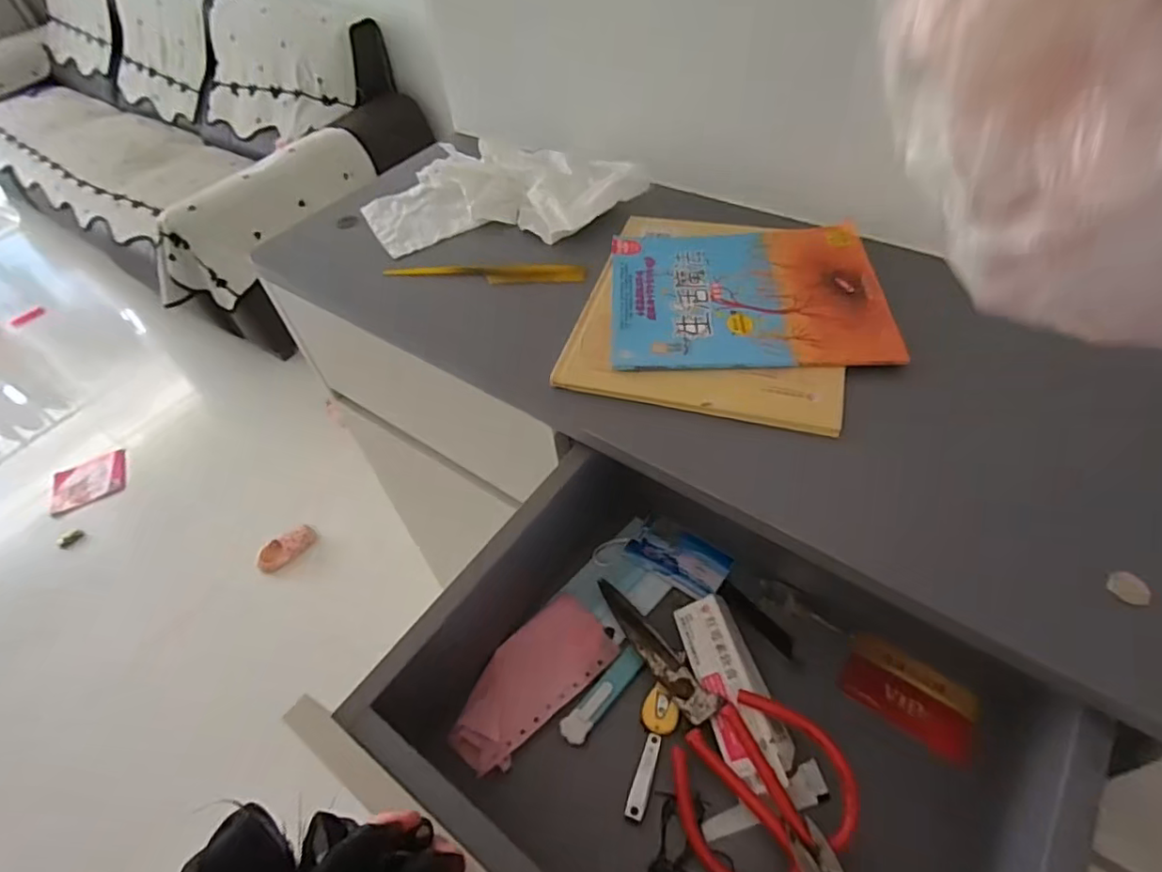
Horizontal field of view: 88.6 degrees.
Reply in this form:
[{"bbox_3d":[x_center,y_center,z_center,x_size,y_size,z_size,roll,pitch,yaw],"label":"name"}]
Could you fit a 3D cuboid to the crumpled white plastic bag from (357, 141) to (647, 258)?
[{"bbox_3d":[-0.088,-0.272,0.660,0.303,0.042,0.162,-4,50,3],"label":"crumpled white plastic bag"}]

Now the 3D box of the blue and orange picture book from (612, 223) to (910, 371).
[{"bbox_3d":[0.141,-0.127,0.523,0.222,0.008,0.188,-1,50,5],"label":"blue and orange picture book"}]

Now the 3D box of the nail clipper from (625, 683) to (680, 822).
[{"bbox_3d":[0.051,0.221,0.418,0.026,0.012,0.084,8,51,12],"label":"nail clipper"}]

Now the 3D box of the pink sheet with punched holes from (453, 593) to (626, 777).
[{"bbox_3d":[-0.040,0.186,0.458,0.138,0.010,0.070,-38,56,-24],"label":"pink sheet with punched holes"}]

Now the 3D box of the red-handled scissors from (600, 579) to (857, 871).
[{"bbox_3d":[0.080,0.197,0.422,0.104,0.031,0.216,-33,54,-21],"label":"red-handled scissors"}]

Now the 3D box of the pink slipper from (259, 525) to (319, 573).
[{"bbox_3d":[-0.768,0.295,1.555,0.157,0.050,0.065,-34,55,-21],"label":"pink slipper"}]

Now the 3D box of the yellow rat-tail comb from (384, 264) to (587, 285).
[{"bbox_3d":[-0.094,-0.165,0.598,0.199,0.009,0.026,5,50,9],"label":"yellow rat-tail comb"}]

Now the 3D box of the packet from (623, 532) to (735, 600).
[{"bbox_3d":[0.084,0.105,0.515,0.084,0.005,0.049,23,56,23],"label":"packet"}]

